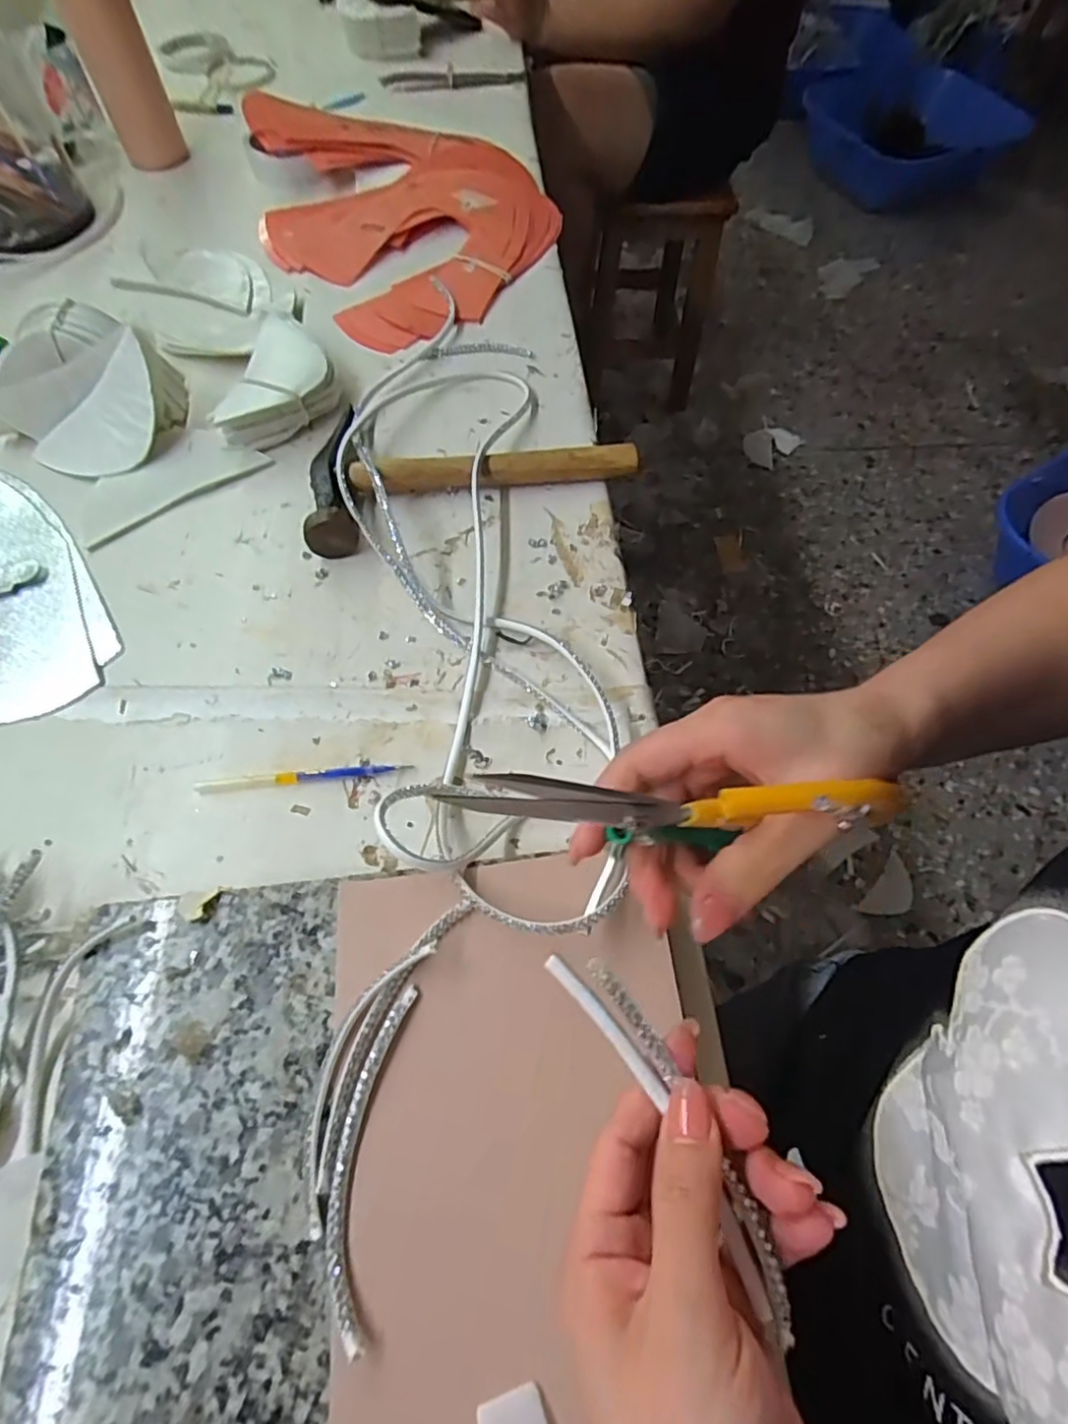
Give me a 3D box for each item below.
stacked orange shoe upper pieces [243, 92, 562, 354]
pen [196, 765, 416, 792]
[{"bbox_3d":[-0.126,-0.503,0.619,0.277,0.045,0.365,-24,66,-12],"label":"stacked orange shoe upper pieces"},{"bbox_3d":[-0.133,0.038,0.369,0.122,0.004,0.008,-5,63,-3],"label":"pen"}]

